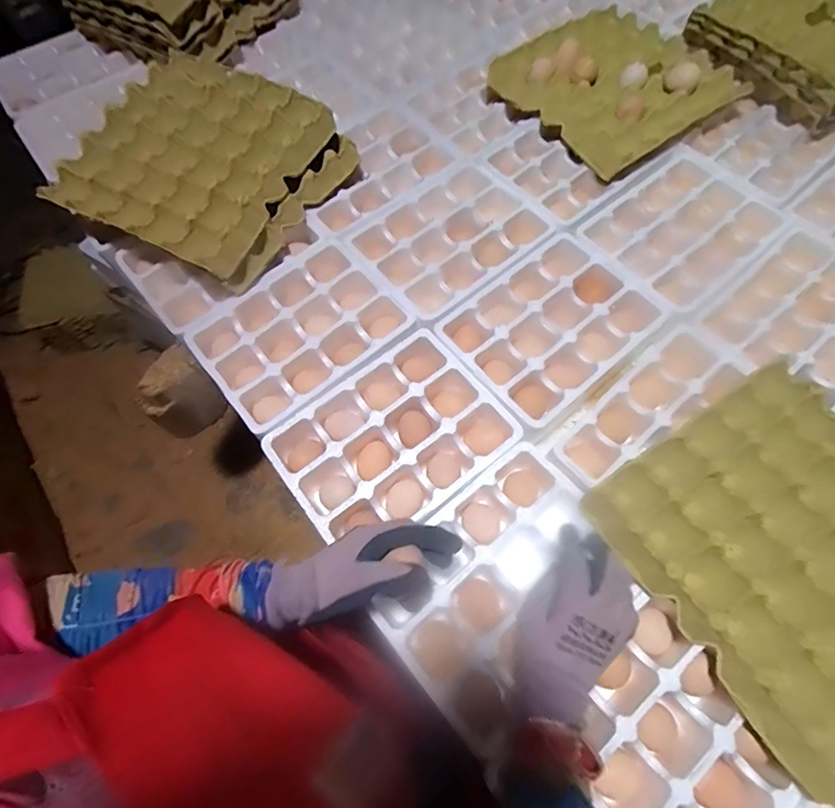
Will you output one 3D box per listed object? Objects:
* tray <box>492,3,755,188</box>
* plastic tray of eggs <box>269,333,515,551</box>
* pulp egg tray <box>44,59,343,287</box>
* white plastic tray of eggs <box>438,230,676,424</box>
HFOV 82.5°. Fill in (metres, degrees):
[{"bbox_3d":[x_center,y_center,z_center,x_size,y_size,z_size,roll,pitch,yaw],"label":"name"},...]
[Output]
[{"bbox_3d":[0.311,-0.497,0.738,0.298,0.058,0.291,-31,69,-11],"label":"tray"},{"bbox_3d":[-0.028,0.045,0.549,0.241,0.049,0.182,-37,70,-13],"label":"plastic tray of eggs"},{"bbox_3d":[-0.290,-0.323,0.621,0.274,0.056,0.281,23,69,12],"label":"pulp egg tray"},{"bbox_3d":[0.164,-0.094,0.598,0.231,0.042,0.179,-38,70,-14],"label":"white plastic tray of eggs"}]

